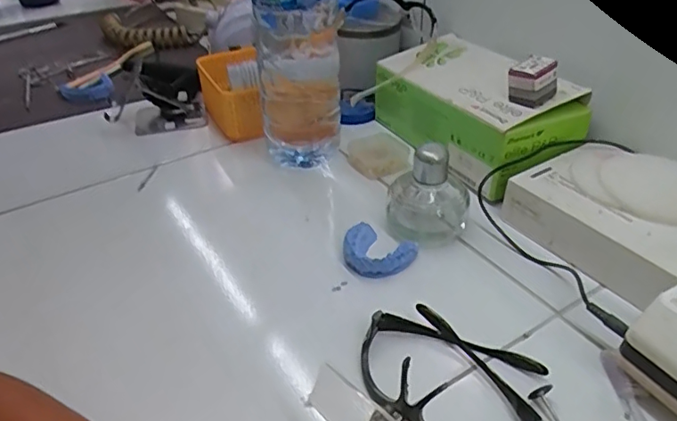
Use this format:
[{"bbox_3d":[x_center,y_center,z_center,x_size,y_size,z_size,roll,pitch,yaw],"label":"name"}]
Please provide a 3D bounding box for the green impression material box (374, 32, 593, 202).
[{"bbox_3d":[0.147,-0.113,0.605,0.126,0.084,0.227,-16,39,-20],"label":"green impression material box"}]

